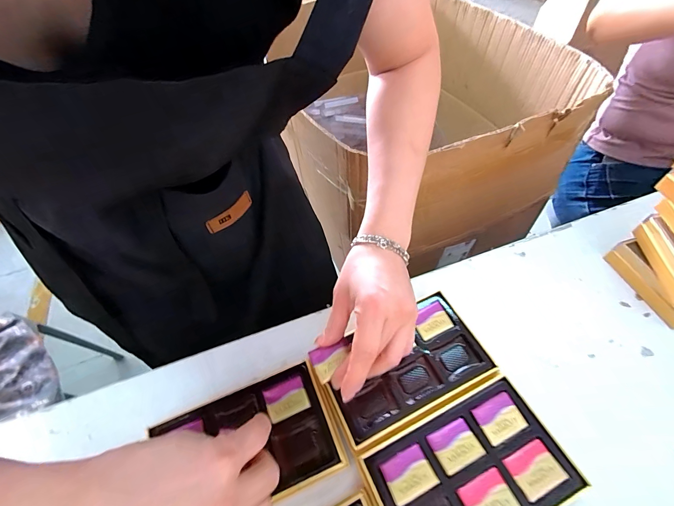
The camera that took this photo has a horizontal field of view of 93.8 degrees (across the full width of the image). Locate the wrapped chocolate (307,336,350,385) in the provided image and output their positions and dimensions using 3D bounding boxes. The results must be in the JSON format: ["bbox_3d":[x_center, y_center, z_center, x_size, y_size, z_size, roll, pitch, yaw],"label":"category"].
[{"bbox_3d":[-0.004,0.099,0.294,0.038,0.008,0.029,-23,81,-16],"label":"wrapped chocolate"}]

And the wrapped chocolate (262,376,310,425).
[{"bbox_3d":[-0.050,0.143,0.308,0.039,0.004,0.032,-21,57,-11],"label":"wrapped chocolate"}]

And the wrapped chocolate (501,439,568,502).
[{"bbox_3d":[0.166,0.181,0.265,0.041,0.004,0.033,-22,57,-12],"label":"wrapped chocolate"}]

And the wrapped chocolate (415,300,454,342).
[{"bbox_3d":[0.103,0.074,0.347,0.038,0.005,0.033,-21,57,-11],"label":"wrapped chocolate"}]

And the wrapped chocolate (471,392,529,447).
[{"bbox_3d":[0.148,0.151,0.288,0.038,0.007,0.033,-22,57,-12],"label":"wrapped chocolate"}]

